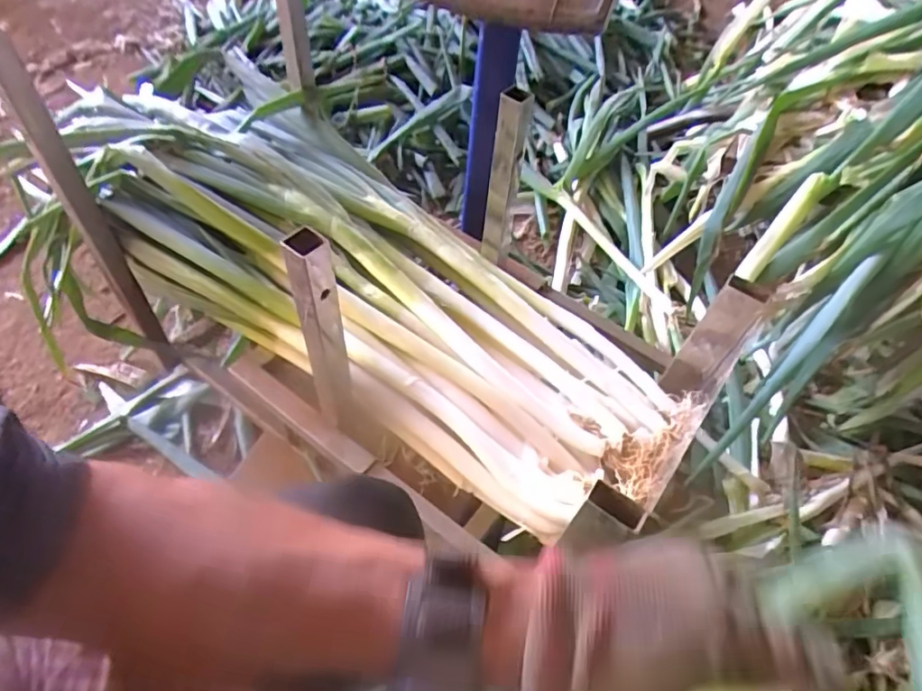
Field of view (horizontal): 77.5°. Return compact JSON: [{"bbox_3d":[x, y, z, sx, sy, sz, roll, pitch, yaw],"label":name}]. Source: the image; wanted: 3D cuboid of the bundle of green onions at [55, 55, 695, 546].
[{"bbox_3d":[-0.118,-0.105,0.648,0.748,0.114,0.307,34,60,21],"label":"bundle of green onions"}]

